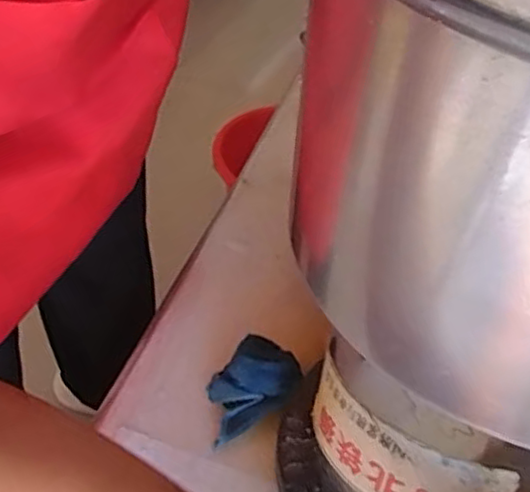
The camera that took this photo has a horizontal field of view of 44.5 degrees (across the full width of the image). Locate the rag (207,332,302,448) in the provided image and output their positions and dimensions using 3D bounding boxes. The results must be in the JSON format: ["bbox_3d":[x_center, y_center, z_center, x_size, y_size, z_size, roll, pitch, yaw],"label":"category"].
[{"bbox_3d":[-0.015,0.115,0.551,0.091,0.052,0.070,-21,51,-24],"label":"rag"}]

